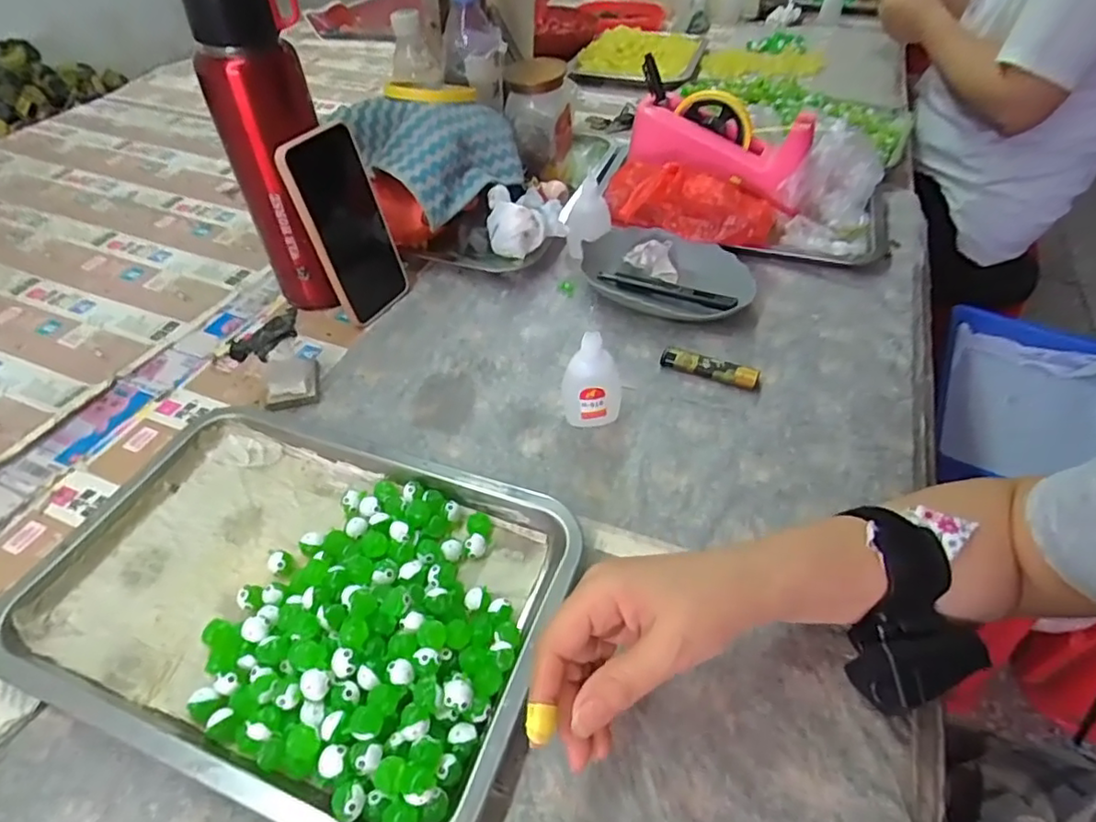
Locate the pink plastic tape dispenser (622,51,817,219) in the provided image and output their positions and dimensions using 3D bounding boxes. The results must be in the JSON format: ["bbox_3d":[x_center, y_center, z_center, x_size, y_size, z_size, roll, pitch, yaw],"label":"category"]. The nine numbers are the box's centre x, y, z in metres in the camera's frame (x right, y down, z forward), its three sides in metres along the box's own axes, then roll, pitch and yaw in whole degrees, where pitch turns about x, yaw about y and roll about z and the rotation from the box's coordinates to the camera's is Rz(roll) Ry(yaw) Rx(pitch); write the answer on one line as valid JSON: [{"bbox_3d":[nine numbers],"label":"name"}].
[{"bbox_3d":[0.181,-0.287,0.653,0.190,0.099,0.069,21,49,19],"label":"pink plastic tape dispenser"}]

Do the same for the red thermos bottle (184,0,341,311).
[{"bbox_3d":[-0.226,-0.211,0.503,0.072,0.261,0.063,10,47,10],"label":"red thermos bottle"}]

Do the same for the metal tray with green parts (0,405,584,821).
[{"bbox_3d":[-0.150,0.103,0.366,0.302,0.034,0.214,15,48,14],"label":"metal tray with green parts"}]

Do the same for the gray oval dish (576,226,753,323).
[{"bbox_3d":[0.114,-0.134,0.586,0.169,0.029,0.107,23,51,21],"label":"gray oval dish"}]

